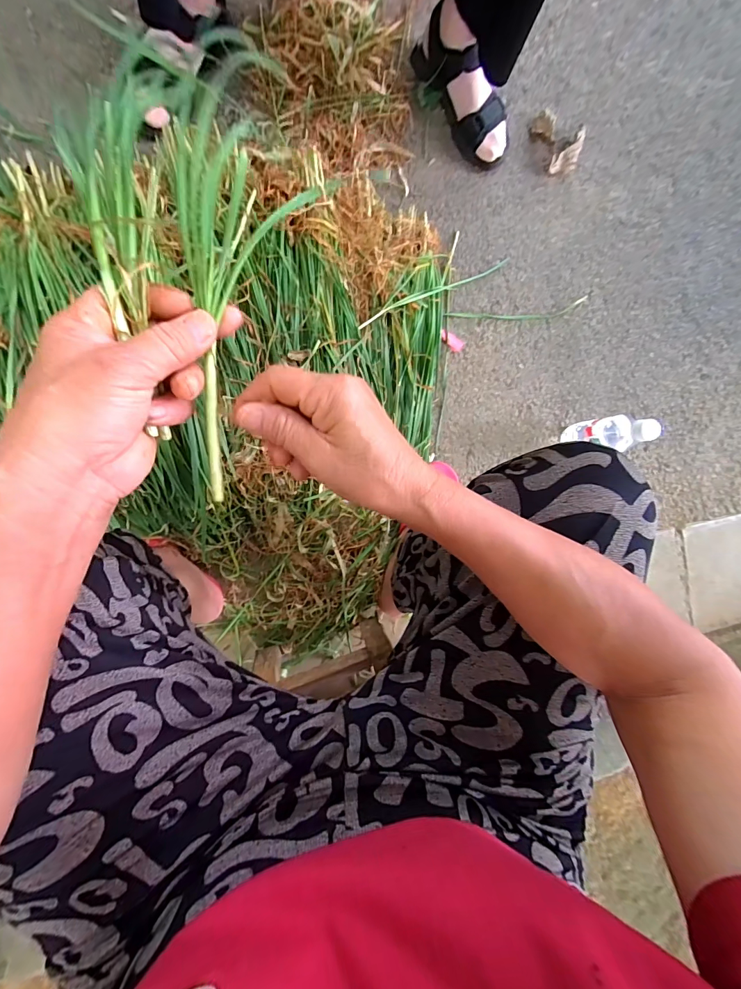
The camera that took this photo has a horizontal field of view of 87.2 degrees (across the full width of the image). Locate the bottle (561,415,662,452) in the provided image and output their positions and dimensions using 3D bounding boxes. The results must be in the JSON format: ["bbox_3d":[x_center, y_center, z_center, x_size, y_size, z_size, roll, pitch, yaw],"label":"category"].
[{"bbox_3d":[0.367,-0.093,0.605,0.048,0.163,0.057,14,90,-11],"label":"bottle"}]

